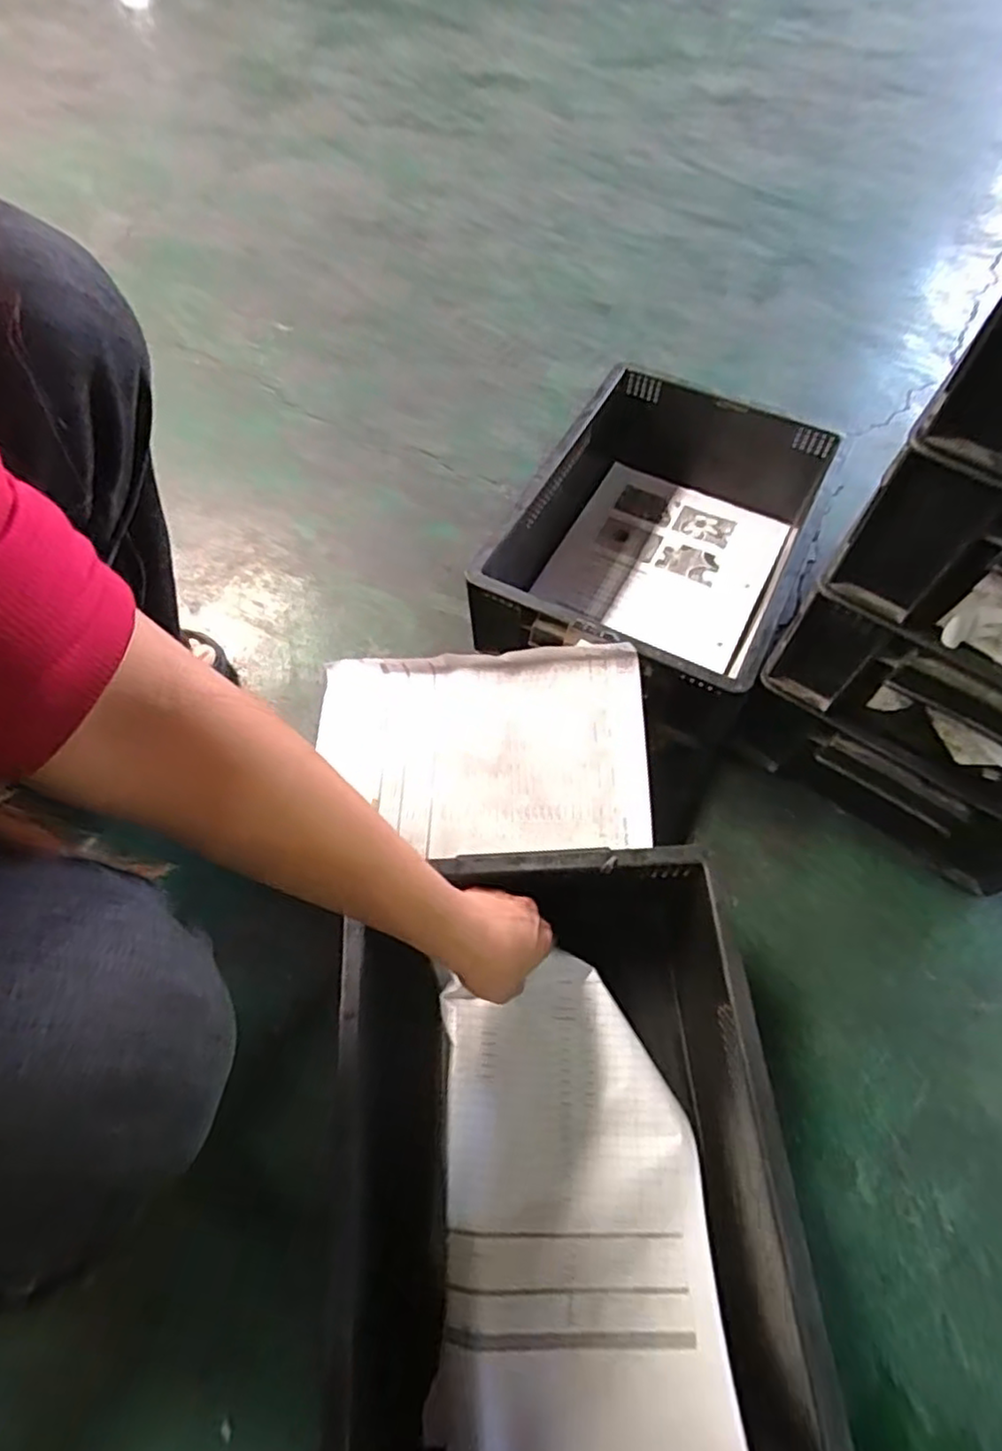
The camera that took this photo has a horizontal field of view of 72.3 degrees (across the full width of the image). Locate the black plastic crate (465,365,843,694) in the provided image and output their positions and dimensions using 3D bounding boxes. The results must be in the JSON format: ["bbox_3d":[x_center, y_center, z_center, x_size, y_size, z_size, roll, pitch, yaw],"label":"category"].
[{"bbox_3d":[0.142,-0.177,0.665,0.264,0.121,0.351,22,63,11],"label":"black plastic crate"}]

